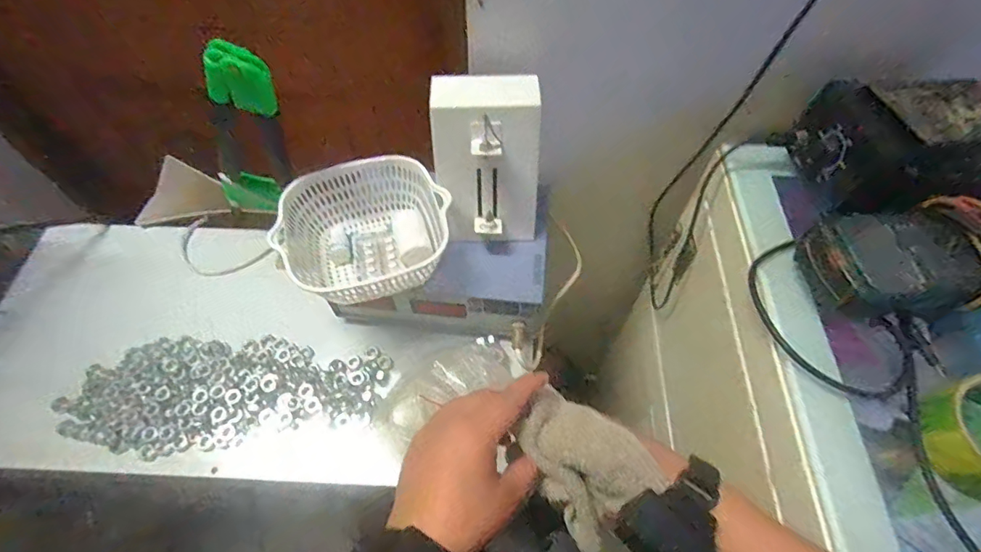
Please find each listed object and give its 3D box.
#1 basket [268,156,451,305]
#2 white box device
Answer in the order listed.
[{"bbox_3d":[-0.141,-0.055,0.541,0.187,0.068,0.147,-9,58,-6],"label":"basket"},{"bbox_3d":[-0.001,-0.123,0.528,0.118,0.145,0.113,-5,58,-4],"label":"white box device"}]

